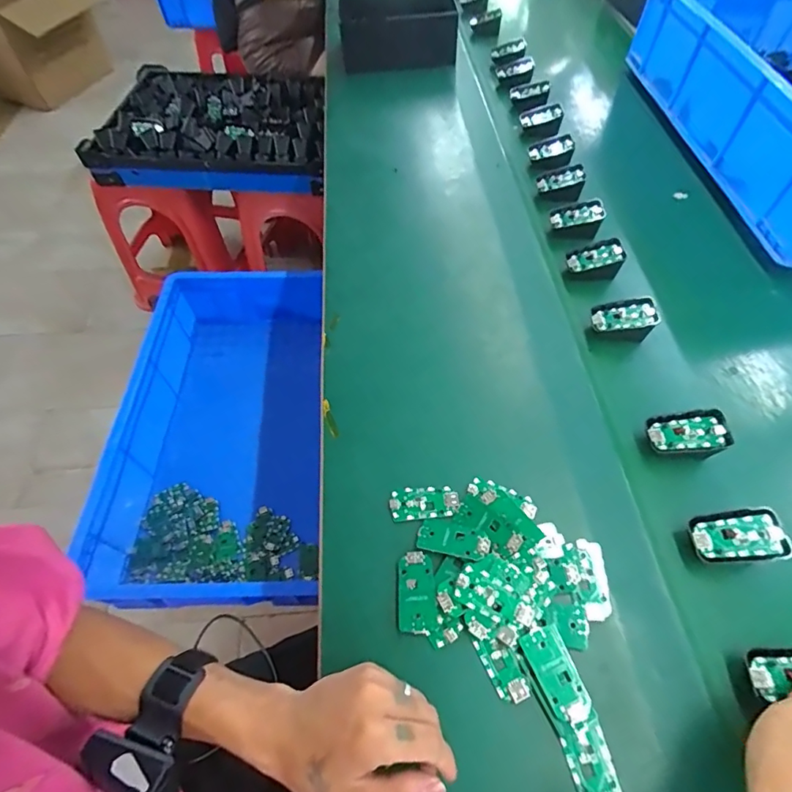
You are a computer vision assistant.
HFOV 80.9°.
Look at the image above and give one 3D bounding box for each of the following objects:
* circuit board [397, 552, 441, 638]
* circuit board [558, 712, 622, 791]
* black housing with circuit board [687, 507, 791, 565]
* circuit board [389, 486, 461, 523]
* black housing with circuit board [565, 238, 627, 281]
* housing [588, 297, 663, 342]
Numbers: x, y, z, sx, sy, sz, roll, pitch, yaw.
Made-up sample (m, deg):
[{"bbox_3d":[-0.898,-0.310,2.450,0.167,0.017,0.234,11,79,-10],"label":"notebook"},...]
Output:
[{"bbox_3d":[0.018,0.167,0.398,0.034,0.007,0.063,-2,57,-1],"label":"circuit board"},{"bbox_3d":[0.141,0.264,0.331,0.033,0.009,0.058,-12,58,-7],"label":"circuit board"},{"bbox_3d":[0.296,0.124,0.408,0.069,0.024,0.043,-11,64,13],"label":"black housing with circuit board"},{"bbox_3d":[0.027,0.101,0.443,0.065,0.004,0.031,-4,57,-2],"label":"circuit board"},{"bbox_3d":[0.259,-0.176,0.608,0.065,0.041,0.046,-7,58,-5],"label":"black housing with circuit board"},{"bbox_3d":[0.270,-0.092,0.557,0.070,0.042,0.045,10,58,7],"label":"housing"}]

